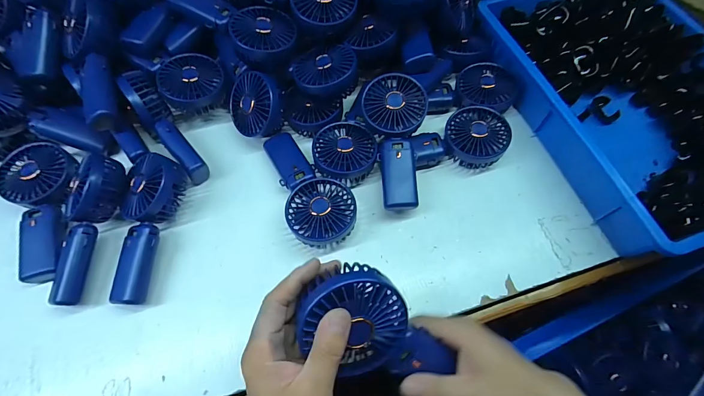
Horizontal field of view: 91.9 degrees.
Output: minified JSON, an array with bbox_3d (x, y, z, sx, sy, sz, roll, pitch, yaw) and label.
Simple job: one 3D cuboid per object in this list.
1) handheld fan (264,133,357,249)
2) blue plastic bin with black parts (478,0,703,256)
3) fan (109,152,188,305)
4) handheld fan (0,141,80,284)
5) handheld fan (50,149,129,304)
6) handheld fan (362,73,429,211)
[{"bbox_3d":[-0.055,-0.021,0.452,0.086,0.047,0.180,-19,66,-8],"label":"handheld fan"},{"bbox_3d":[0.393,-0.140,0.491,0.275,0.108,0.409,-18,66,-8],"label":"blue plastic bin with black parts"},{"bbox_3d":[-0.258,0.035,0.415,0.067,0.072,0.174,7,65,4],"label":"fan"},{"bbox_3d":[-0.391,0.008,0.441,0.085,0.048,0.189,-27,68,-11],"label":"handheld fan"},{"bbox_3d":[-0.313,0.036,0.404,0.036,0.085,0.167,8,65,4],"label":"handheld fan"},{"bbox_3d":[0.060,-0.074,0.451,0.081,0.034,0.179,-2,79,1],"label":"handheld fan"}]

